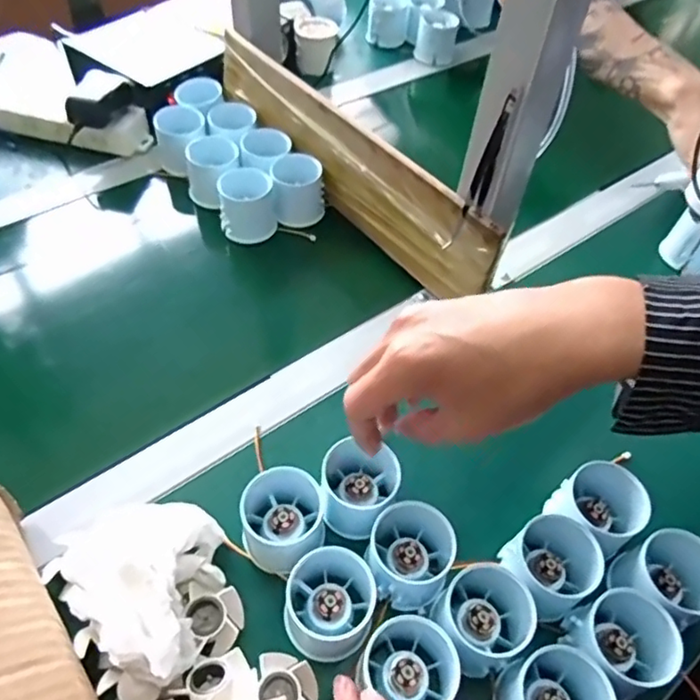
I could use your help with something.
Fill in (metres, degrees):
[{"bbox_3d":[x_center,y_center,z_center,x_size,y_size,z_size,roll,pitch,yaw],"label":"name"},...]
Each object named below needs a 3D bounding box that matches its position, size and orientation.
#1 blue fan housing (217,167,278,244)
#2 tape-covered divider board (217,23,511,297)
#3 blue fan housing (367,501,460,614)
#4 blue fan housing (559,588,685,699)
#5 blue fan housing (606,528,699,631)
[{"bbox_3d":[-0.102,-0.143,0.584,0.052,0.054,0.052,-7,53,-9],"label":"blue fan housing"},{"bbox_3d":[-0.012,-0.182,0.565,0.015,0.096,0.388,-30,59,-24],"label":"tape-covered divider board"},{"bbox_3d":[0.037,0.129,0.377,0.057,0.047,0.052,2,52,-2],"label":"blue fan housing"},{"bbox_3d":[0.157,0.172,0.347,0.053,0.044,0.050,2,52,-2],"label":"blue fan housing"},{"bbox_3d":[0.202,0.149,0.377,0.060,0.057,0.053,-25,57,-21],"label":"blue fan housing"}]

